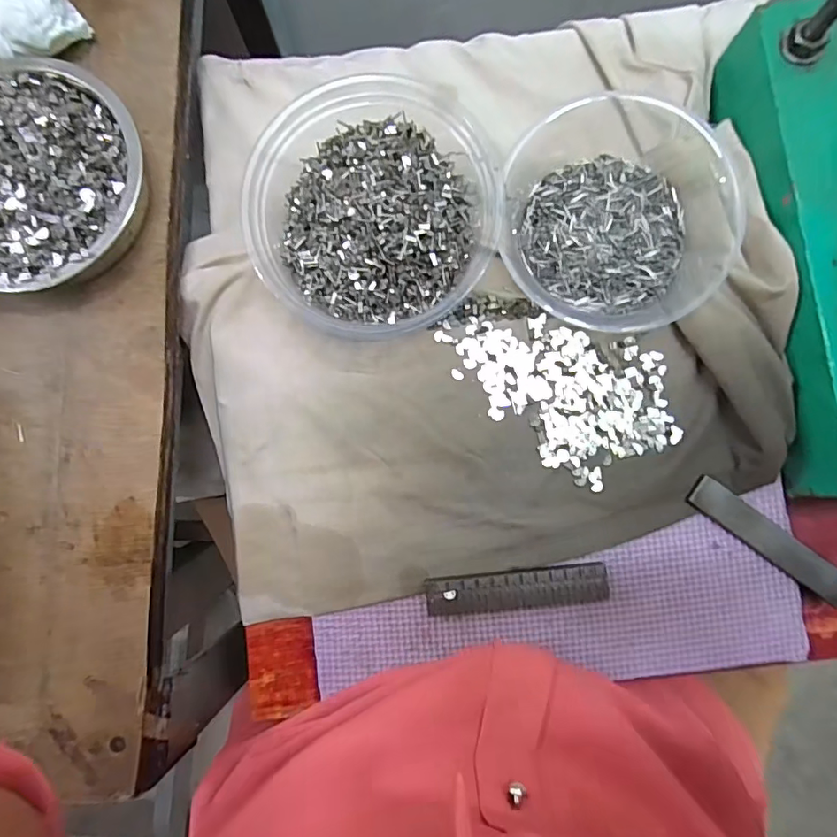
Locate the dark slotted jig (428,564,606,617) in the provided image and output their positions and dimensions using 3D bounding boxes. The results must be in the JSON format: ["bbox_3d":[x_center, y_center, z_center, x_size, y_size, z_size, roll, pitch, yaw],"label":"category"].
[{"bbox_3d":[0.053,0.093,0.273,0.096,0.011,0.021,-6,84,3],"label":"dark slotted jig"}]

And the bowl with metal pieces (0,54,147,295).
[{"bbox_3d":[-0.202,-0.124,0.269,0.113,0.034,0.116,0,84,3],"label":"bowl with metal pieces"}]

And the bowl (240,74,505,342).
[{"bbox_3d":[-0.023,-0.112,0.283,0.128,0.048,0.139,0,84,3],"label":"bowl"}]

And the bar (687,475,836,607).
[{"bbox_3d":[0.190,0.067,0.273,0.095,0.006,0.019,38,92,4],"label":"bar"}]

